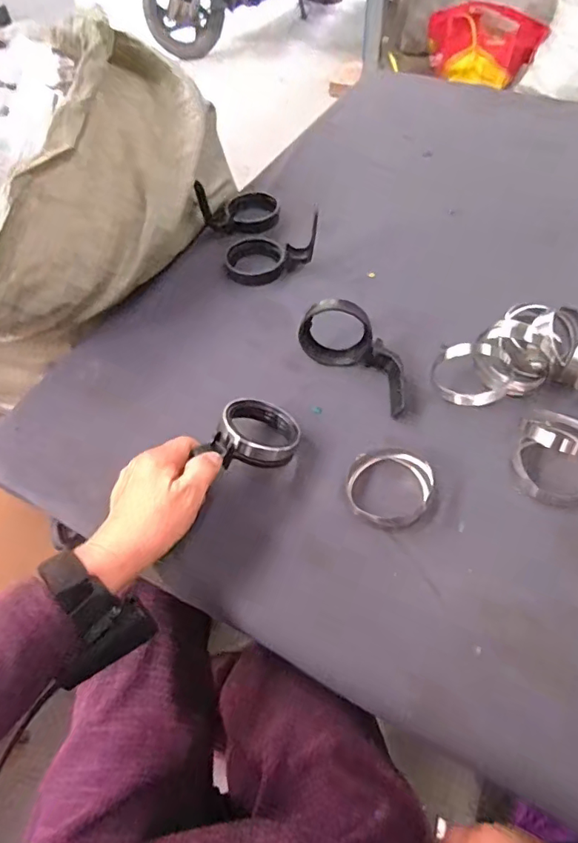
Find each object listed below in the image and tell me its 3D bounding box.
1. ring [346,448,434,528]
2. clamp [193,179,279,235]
[{"bbox_3d":[0.083,0.053,0.430,0.071,0.028,0.058,21,57,16],"label":"ring"},{"bbox_3d":[-0.062,-0.282,0.649,0.096,0.067,0.074,-1,54,1],"label":"clamp"}]

